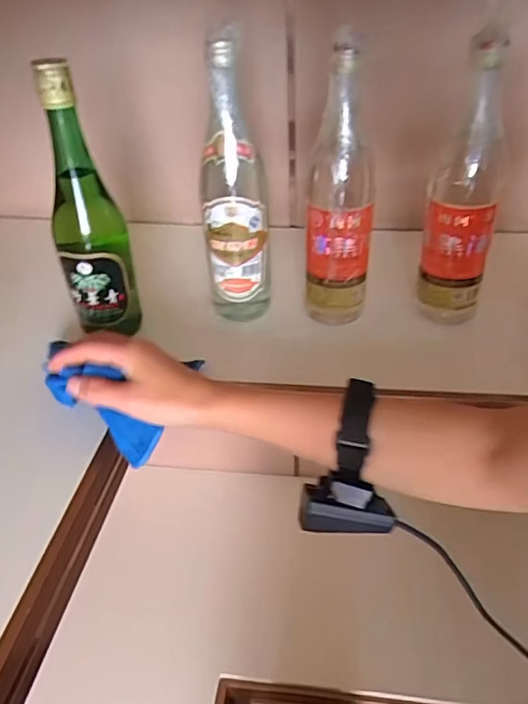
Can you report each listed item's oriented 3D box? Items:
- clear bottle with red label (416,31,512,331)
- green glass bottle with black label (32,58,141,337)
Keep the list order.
[{"bbox_3d":[0.190,-0.151,0.514,0.062,0.257,0.056,7,37,13],"label":"clear bottle with red label"},{"bbox_3d":[-0.169,-0.129,0.518,0.066,0.262,0.064,-10,37,-11],"label":"green glass bottle with black label"}]

